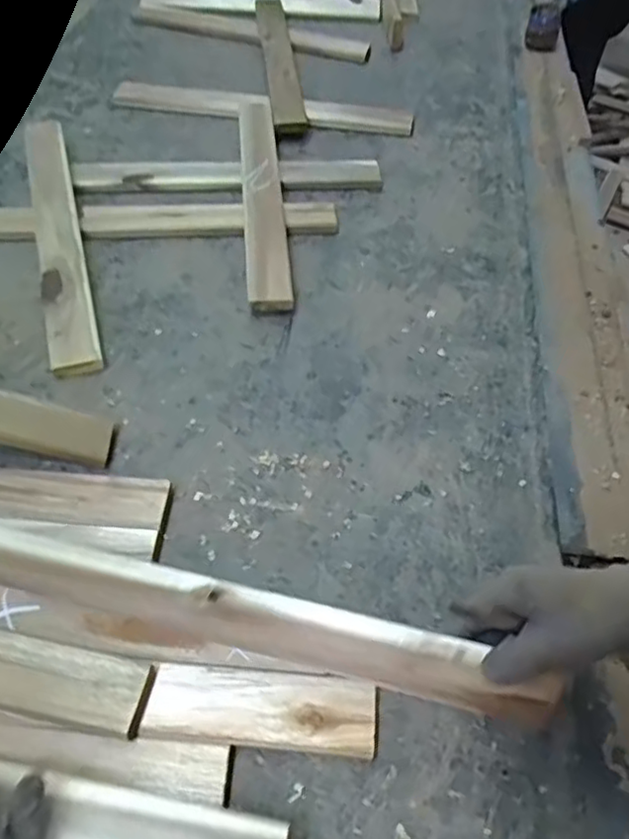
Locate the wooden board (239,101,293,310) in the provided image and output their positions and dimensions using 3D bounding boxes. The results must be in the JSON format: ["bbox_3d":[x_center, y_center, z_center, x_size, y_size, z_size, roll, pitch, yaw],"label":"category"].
[{"bbox_3d":[-0.069,-0.305,0.861,0.051,0.019,0.451,-4,53,-5],"label":"wooden board"}]

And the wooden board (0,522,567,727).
[{"bbox_3d":[-0.072,0.130,0.462,0.456,0.050,0.023,12,40,11],"label":"wooden board"}]

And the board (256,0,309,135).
[{"bbox_3d":[-0.057,-0.585,1.074,0.050,0.017,0.430,-4,54,-6],"label":"board"}]

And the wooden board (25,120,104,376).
[{"bbox_3d":[-0.309,-0.230,0.796,0.051,0.021,0.452,-12,57,-14],"label":"wooden board"}]

